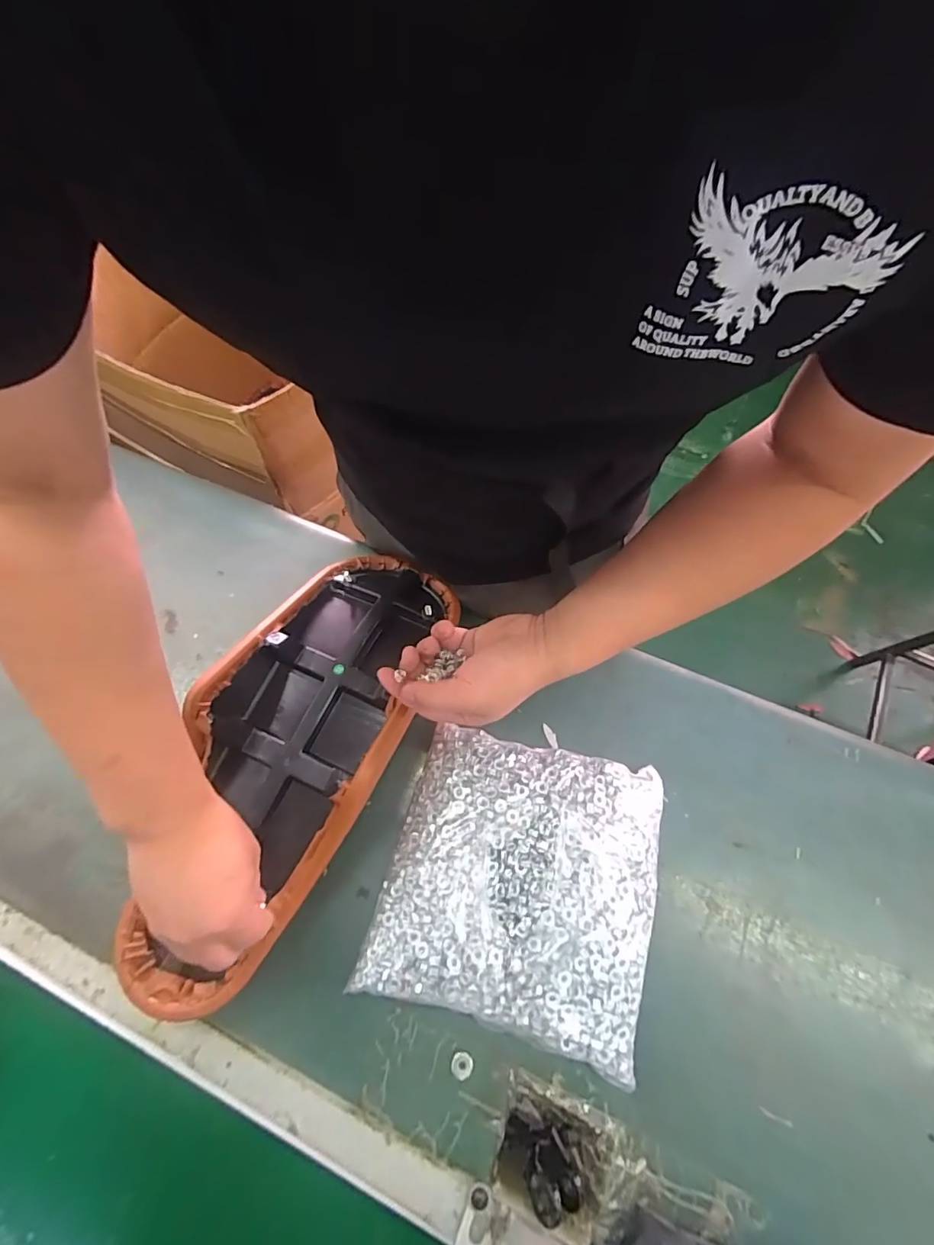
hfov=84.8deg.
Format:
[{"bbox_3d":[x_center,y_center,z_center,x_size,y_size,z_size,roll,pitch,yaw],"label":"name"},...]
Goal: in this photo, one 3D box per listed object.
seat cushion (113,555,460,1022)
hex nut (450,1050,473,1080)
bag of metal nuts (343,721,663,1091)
[{"bbox_3d":[-0.155,0.107,0.477,0.176,0.128,0.460,16,65,8],"label":"seat cushion"},{"bbox_3d":[-0.004,0.379,0.438,0.019,0.004,0.019,4,64,2],"label":"hex nut"},{"bbox_3d":[0.049,0.232,0.478,0.235,0.060,0.242,15,64,7],"label":"bag of metal nuts"}]

